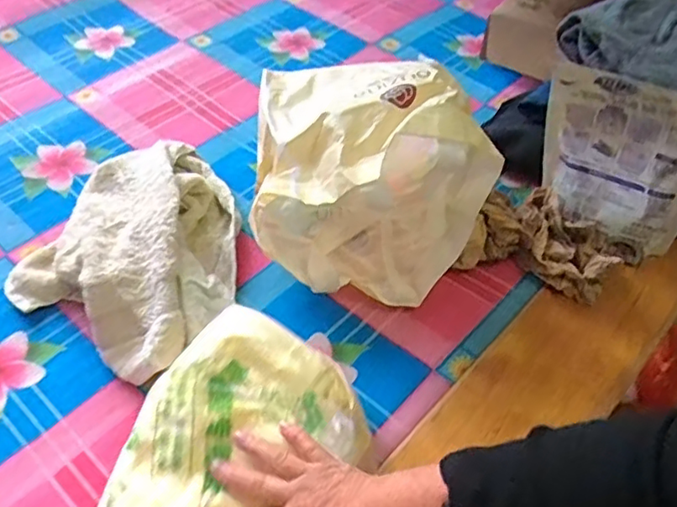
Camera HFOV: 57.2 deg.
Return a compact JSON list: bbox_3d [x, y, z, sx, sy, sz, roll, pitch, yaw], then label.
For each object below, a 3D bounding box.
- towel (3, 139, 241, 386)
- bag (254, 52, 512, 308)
[{"bbox_3d":[-0.218,-0.022,0.739,0.284,0.091,0.304,26,53,17],"label":"towel"},{"bbox_3d":[0.036,-0.112,0.751,0.261,0.206,0.302,1,50,-4],"label":"bag"}]

